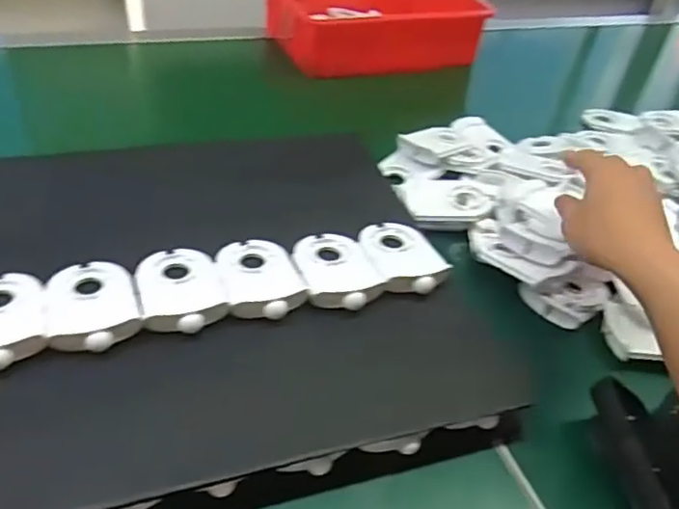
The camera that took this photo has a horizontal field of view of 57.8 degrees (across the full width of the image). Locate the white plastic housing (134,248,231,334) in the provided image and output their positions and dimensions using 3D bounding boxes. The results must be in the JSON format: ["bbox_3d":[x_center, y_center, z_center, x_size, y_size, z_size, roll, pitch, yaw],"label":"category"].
[{"bbox_3d":[-0.116,0.024,0.445,0.057,0.013,0.084,-9,43,-19],"label":"white plastic housing"}]

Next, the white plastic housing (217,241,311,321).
[{"bbox_3d":[-0.060,0.016,0.471,0.058,0.015,0.087,-7,43,-17],"label":"white plastic housing"}]

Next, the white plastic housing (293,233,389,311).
[{"bbox_3d":[-0.002,0.009,0.481,0.057,0.014,0.088,-5,42,-15],"label":"white plastic housing"}]

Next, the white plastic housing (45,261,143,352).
[{"bbox_3d":[-0.173,0.034,0.431,0.059,0.012,0.087,-10,43,-20],"label":"white plastic housing"}]

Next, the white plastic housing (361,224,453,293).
[{"bbox_3d":[0.051,-0.001,0.503,0.055,0.018,0.087,-5,42,-15],"label":"white plastic housing"}]

